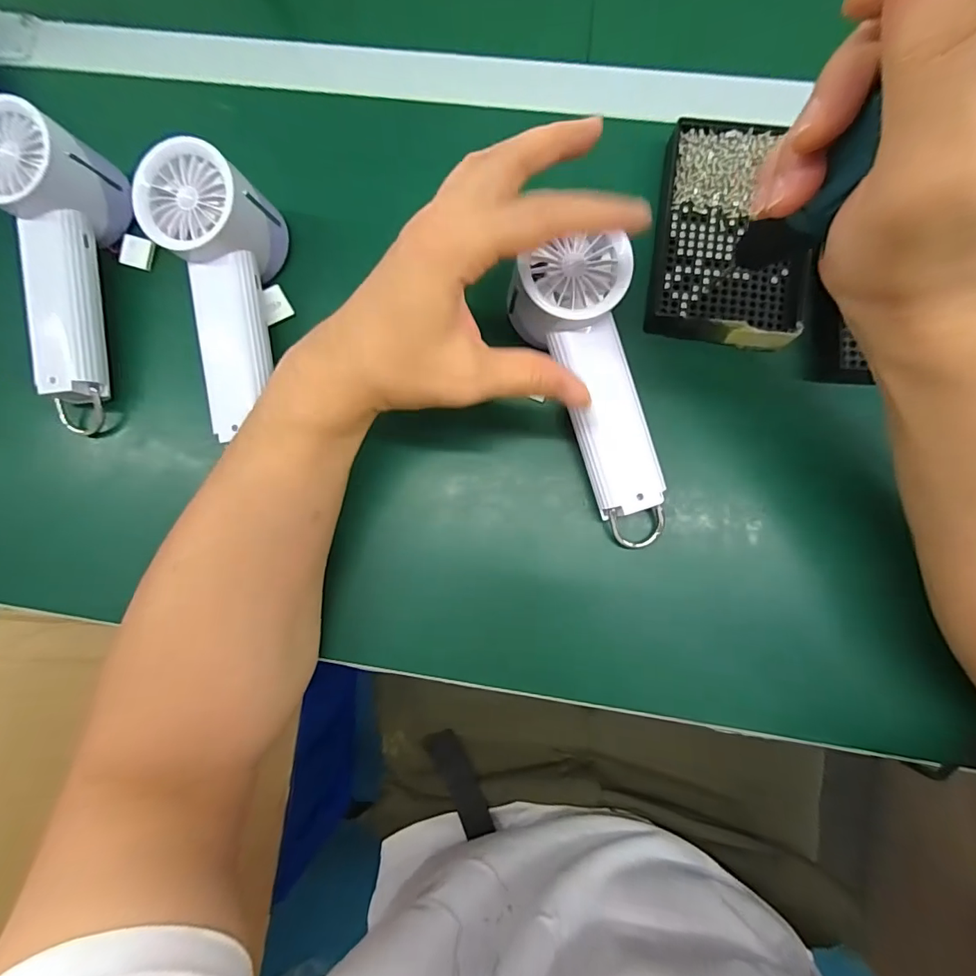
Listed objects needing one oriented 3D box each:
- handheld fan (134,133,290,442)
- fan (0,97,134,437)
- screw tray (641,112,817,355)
[{"bbox_3d":[-0.168,-0.120,0.301,0.066,0.053,0.167,-2,99,3],"label":"handheld fan"},{"bbox_3d":[-0.281,-0.134,0.309,0.063,0.056,0.192,0,97,3],"label":"fan"},{"bbox_3d":[0.156,-0.162,0.301,0.091,0.019,0.141,7,84,4],"label":"screw tray"}]

